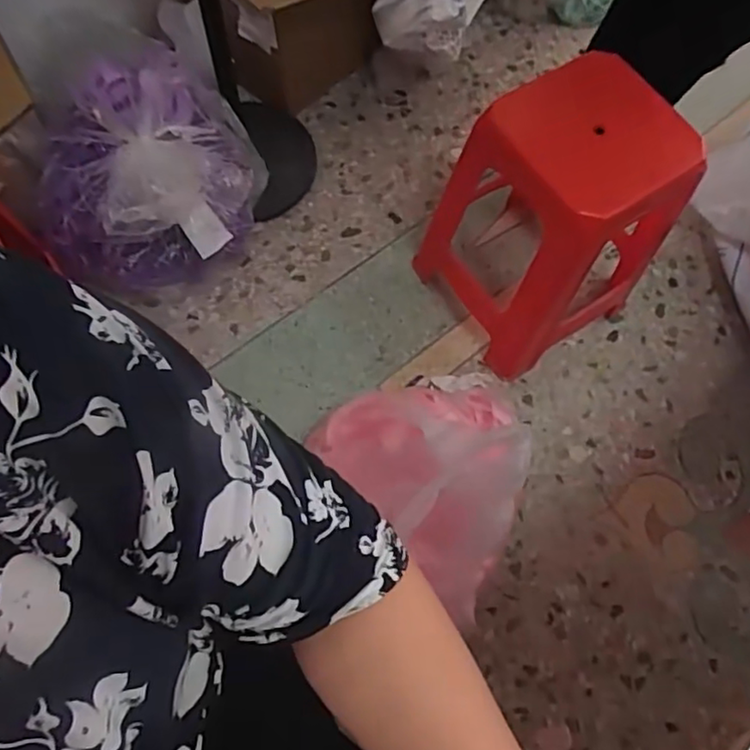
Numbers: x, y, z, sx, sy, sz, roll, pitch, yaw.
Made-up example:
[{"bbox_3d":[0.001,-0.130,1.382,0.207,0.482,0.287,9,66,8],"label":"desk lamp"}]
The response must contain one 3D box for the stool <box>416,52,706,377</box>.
[{"bbox_3d":[0.328,-0.277,1.140,0.328,0.466,0.330,-32,73,-14],"label":"stool"}]

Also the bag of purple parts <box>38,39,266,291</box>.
[{"bbox_3d":[-0.421,-0.407,1.237,0.365,0.236,0.373,-2,68,-4],"label":"bag of purple parts"}]

